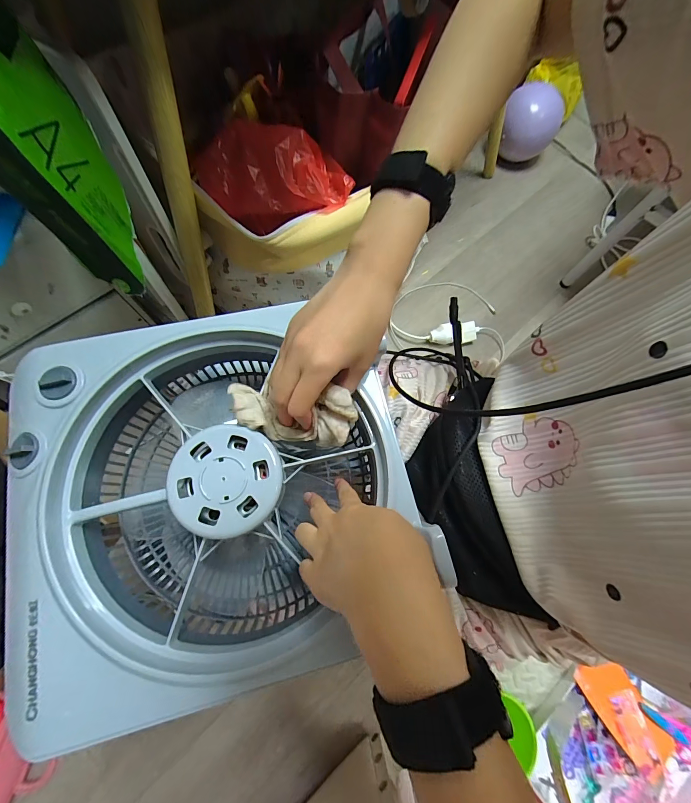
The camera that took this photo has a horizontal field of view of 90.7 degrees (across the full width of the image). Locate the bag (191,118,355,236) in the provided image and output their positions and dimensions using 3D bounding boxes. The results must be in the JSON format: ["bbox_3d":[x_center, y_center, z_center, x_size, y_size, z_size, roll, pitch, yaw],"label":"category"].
[{"bbox_3d":[-0.116,-0.367,0.548,0.230,0.097,0.136,-15,73,-7],"label":"bag"}]

